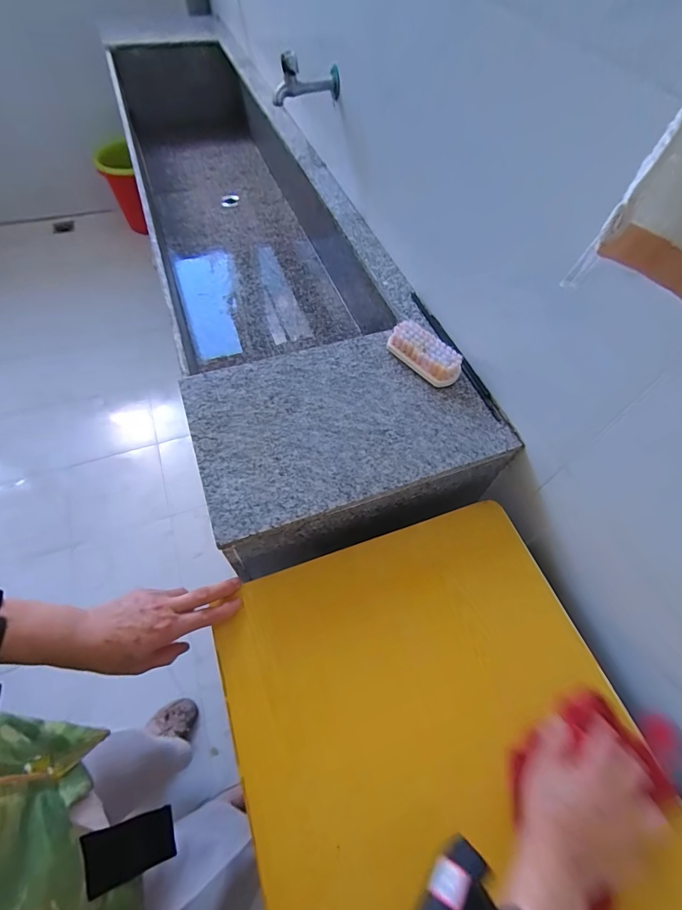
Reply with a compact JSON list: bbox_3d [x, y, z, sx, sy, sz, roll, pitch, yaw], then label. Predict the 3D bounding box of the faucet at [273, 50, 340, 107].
[{"bbox_3d":[-0.056,-0.642,0.683,0.122,0.071,0.040,-31,67,-19],"label":"faucet"}]

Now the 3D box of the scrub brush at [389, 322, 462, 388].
[{"bbox_3d":[0.119,-0.141,0.573,0.109,0.037,0.044,42,66,18],"label":"scrub brush"}]

